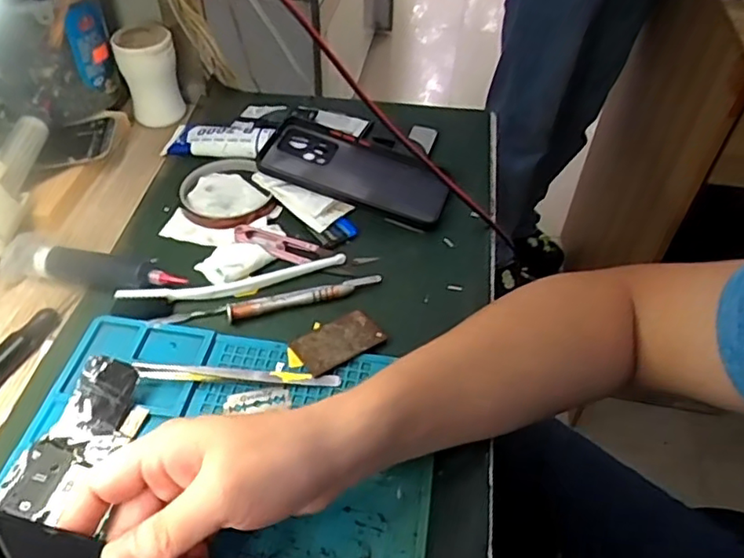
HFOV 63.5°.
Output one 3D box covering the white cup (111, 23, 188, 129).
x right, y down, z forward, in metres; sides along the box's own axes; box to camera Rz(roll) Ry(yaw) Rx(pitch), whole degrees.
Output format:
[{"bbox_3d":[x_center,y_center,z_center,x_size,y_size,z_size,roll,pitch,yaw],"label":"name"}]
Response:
[{"bbox_3d":[-0.217,-0.199,0.595,0.054,0.084,0.045,-15,49,-14],"label":"white cup"}]

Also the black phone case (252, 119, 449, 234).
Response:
[{"bbox_3d":[-0.013,-0.098,0.531,0.165,0.015,0.088,20,49,7],"label":"black phone case"}]

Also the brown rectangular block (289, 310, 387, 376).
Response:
[{"bbox_3d":[-0.024,0.043,0.420,0.059,0.006,0.037,-27,53,-23],"label":"brown rectangular block"}]

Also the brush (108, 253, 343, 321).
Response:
[{"bbox_3d":[-0.104,0.003,0.452,0.169,0.007,0.025,-12,48,-12],"label":"brush"}]

